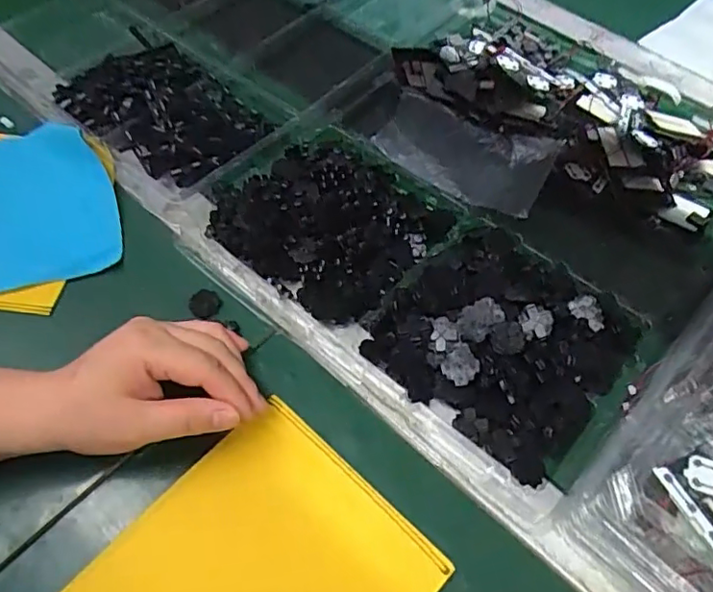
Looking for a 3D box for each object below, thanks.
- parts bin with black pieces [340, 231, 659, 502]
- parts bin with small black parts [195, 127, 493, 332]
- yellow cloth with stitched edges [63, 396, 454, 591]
[{"bbox_3d":[0.102,0.028,0.397,0.157,0.034,0.149,37,63,20],"label":"parts bin with black pieces"},{"bbox_3d":[-0.022,-0.068,0.451,0.173,0.034,0.152,39,64,21],"label":"parts bin with small black parts"},{"bbox_3d":[-0.058,0.163,0.324,0.151,0.010,0.170,38,63,20],"label":"yellow cloth with stitched edges"}]

